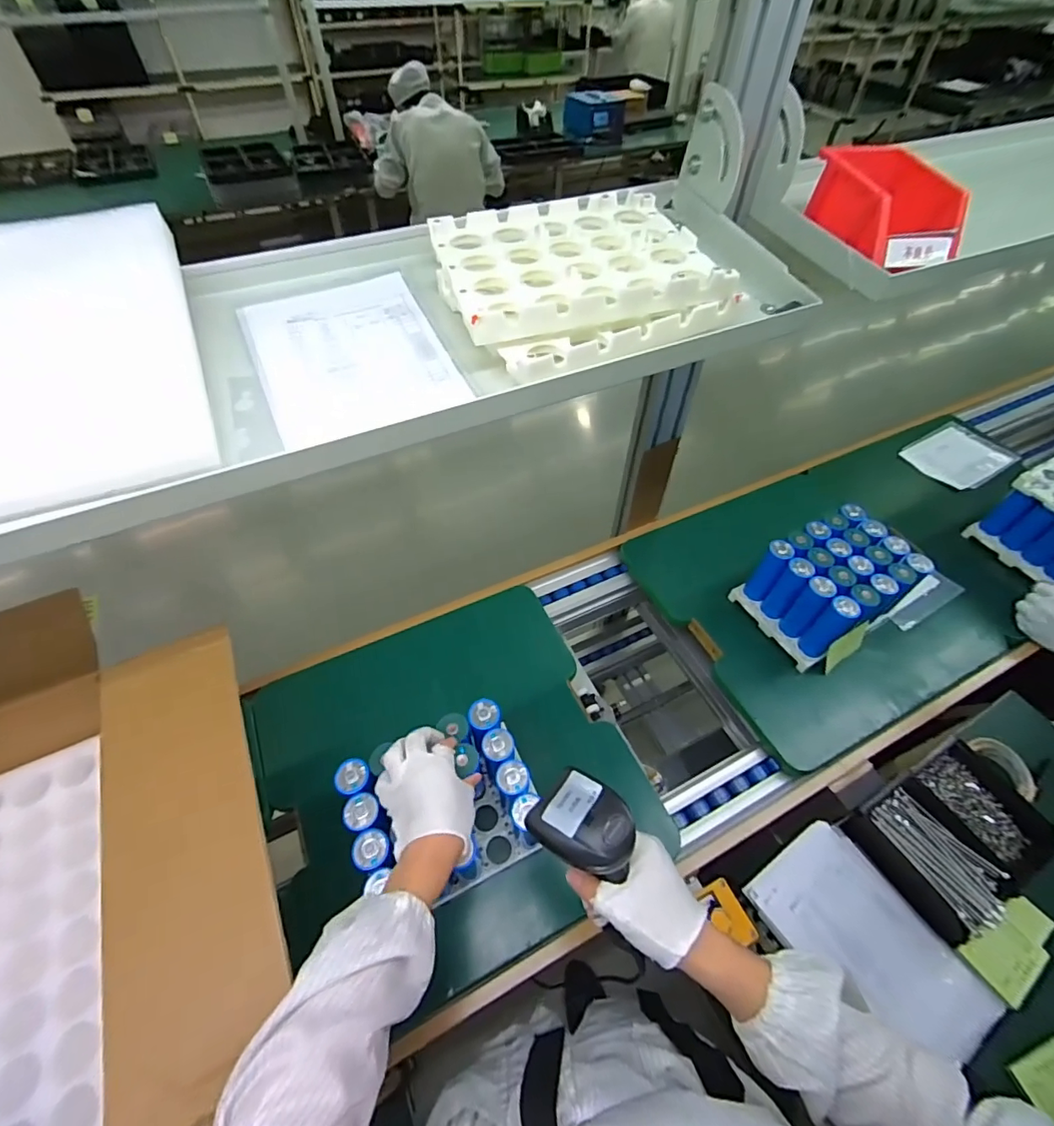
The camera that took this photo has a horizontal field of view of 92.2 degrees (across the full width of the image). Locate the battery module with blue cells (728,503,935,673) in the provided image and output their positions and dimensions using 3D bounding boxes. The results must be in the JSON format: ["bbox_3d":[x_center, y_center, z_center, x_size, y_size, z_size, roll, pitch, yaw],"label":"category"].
[{"bbox_3d":[0.509,0.037,0.857,0.215,0.144,0.174,-24,56,-18],"label":"battery module with blue cells"}]

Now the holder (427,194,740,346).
[{"bbox_3d":[0.043,-0.278,0.466,0.234,0.031,0.182,-15,54,-12],"label":"holder"}]

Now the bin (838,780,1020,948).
[{"bbox_3d":[0.532,0.382,0.672,0.112,0.061,0.164,-24,56,-18],"label":"bin"}]

